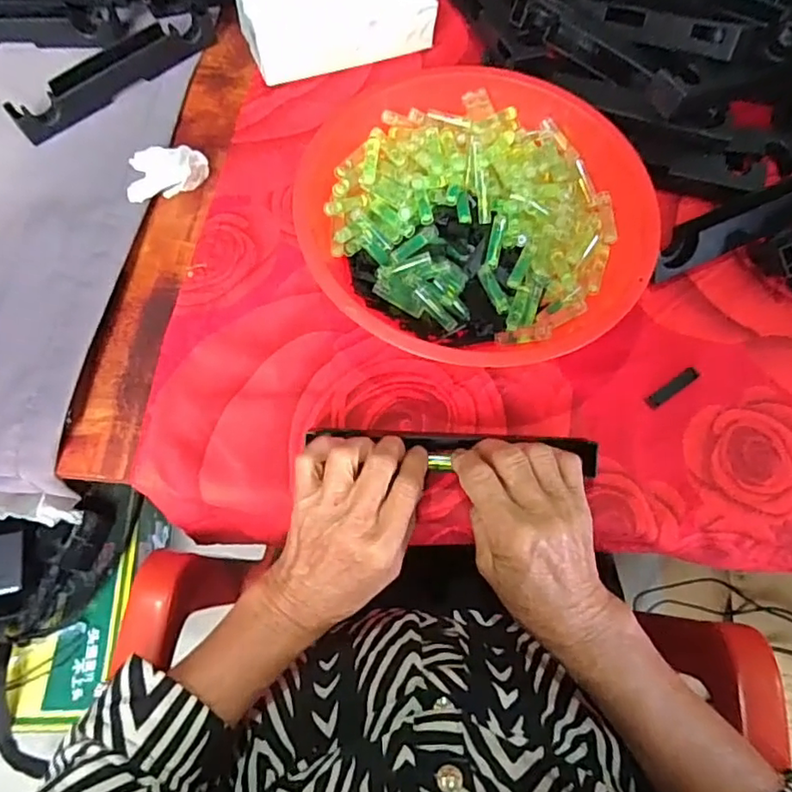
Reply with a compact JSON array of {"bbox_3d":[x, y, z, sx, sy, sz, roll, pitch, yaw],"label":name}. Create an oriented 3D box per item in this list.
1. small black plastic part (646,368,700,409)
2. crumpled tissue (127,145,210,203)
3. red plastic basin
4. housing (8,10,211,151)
[{"bbox_3d":[0.210,-0.006,0.437,0.047,0.004,0.011,-33,73,-15],"label":"small black plastic part"},{"bbox_3d":[-0.187,-0.181,0.474,0.055,0.031,0.048,1,68,-2],"label":"crumpled tissue"},{"bbox_3d":[0.061,-0.133,0.444,0.252,0.074,0.231,1,68,-2],"label":"red plastic basin"},{"bbox_3d":[-0.246,-0.286,0.516,0.191,0.030,0.026,-41,75,-17],"label":"housing"}]

